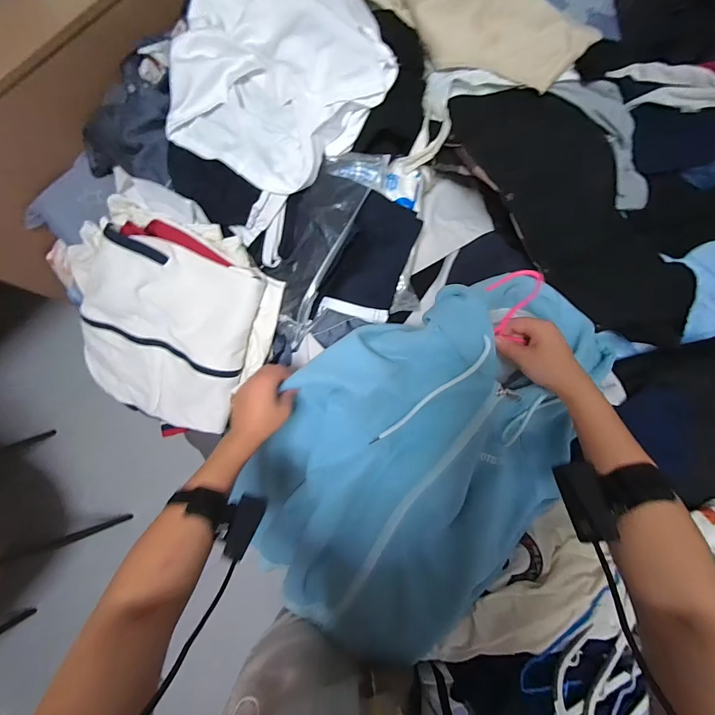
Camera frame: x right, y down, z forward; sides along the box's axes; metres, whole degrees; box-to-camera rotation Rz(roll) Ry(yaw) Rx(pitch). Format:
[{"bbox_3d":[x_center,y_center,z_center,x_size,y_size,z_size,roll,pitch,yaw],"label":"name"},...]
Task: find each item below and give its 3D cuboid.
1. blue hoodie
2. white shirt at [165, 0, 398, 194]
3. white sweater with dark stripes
[{"bbox_3d":[0.113,0.157,0.540,0.588,0.208,0.419,-26,83,-2],"label":"blue hoodie"},{"bbox_3d":[-0.117,-0.473,0.564,0.361,0.072,0.381,32,84,5],"label":"white shirt"},{"bbox_3d":[-0.359,-0.033,0.640,0.331,0.071,0.346,20,111,4],"label":"white sweater with dark stripes"}]

